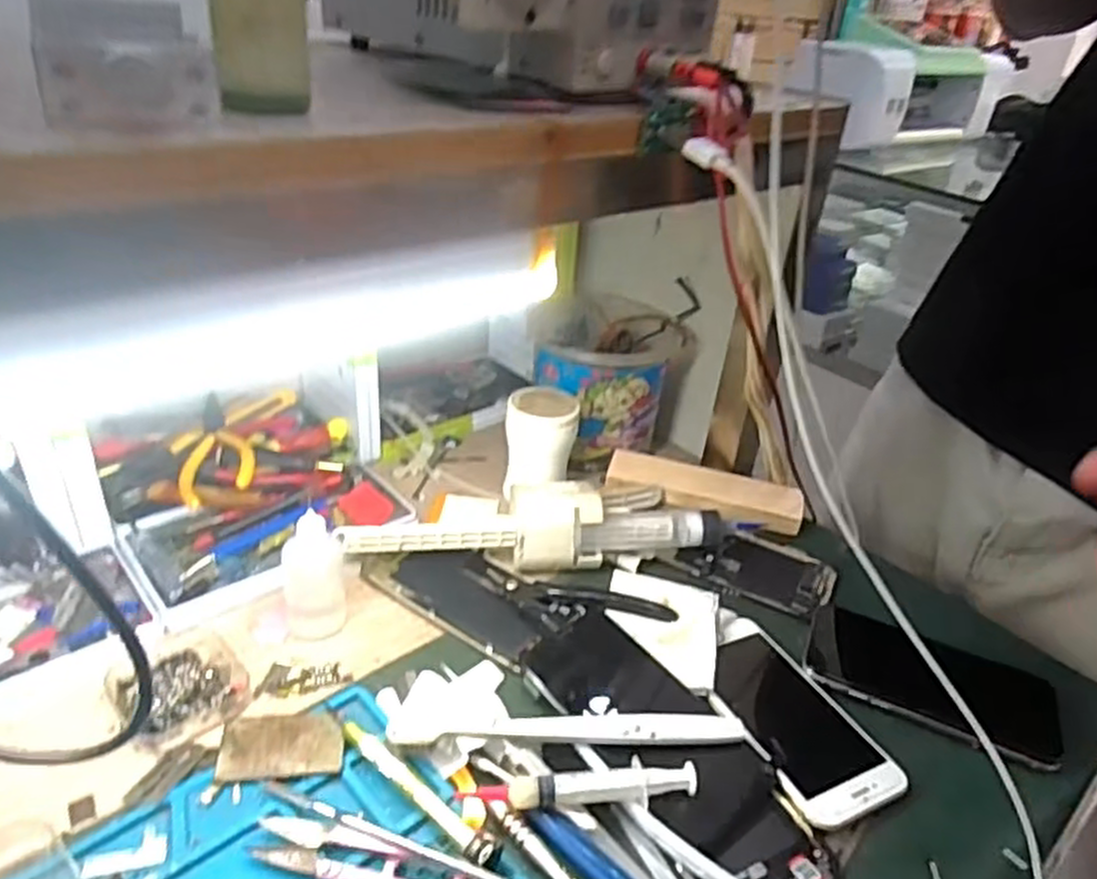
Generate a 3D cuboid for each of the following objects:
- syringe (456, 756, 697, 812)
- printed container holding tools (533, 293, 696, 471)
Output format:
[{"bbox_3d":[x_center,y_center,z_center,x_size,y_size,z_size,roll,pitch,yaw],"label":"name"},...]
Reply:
[{"bbox_3d":[0.016,0.172,0.383,0.114,0.015,0.020,3,31,-6],"label":"syringe"},{"bbox_3d":[0.050,-0.051,0.670,0.133,0.106,0.120,9,31,4],"label":"printed container holding tools"}]

